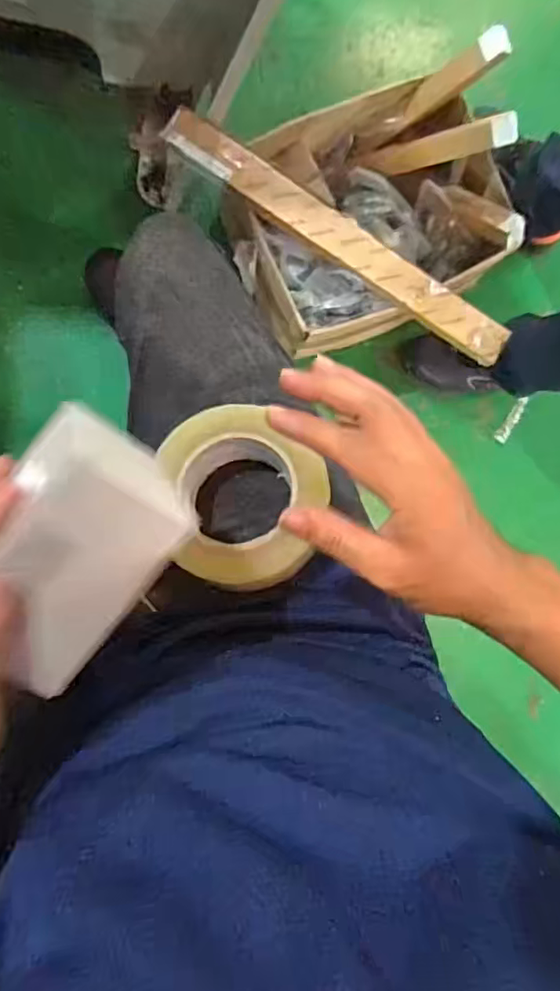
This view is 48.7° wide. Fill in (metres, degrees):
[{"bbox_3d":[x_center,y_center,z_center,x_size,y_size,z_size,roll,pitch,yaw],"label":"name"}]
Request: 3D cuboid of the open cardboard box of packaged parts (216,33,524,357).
[{"bbox_3d":[0.159,-0.465,1.002,0.446,0.158,0.347,-23,93,-8],"label":"open cardboard box of packaged parts"}]

